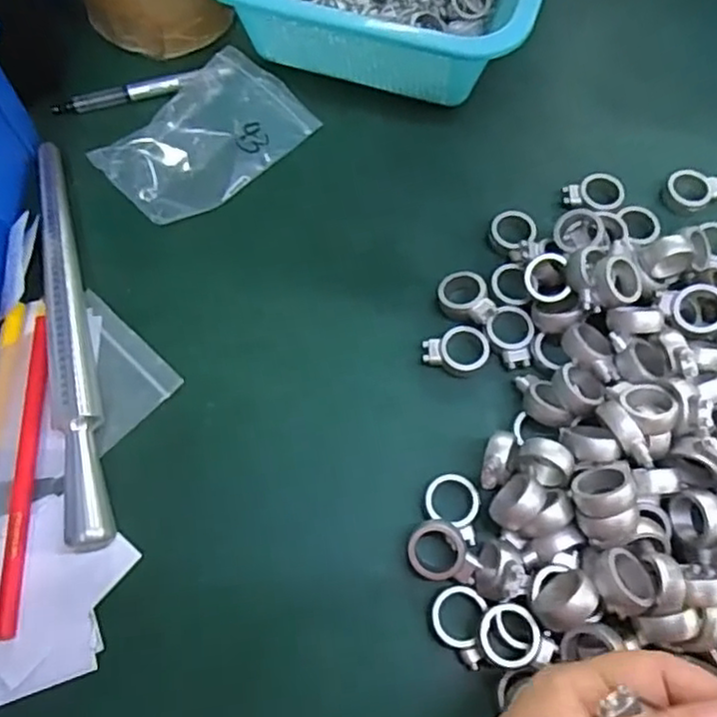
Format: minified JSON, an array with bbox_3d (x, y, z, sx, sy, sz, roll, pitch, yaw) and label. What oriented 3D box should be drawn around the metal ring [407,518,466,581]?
[{"bbox_3d":[0.036,0.088,0.300,0.026,0.008,0.026,-1,67,1],"label":"metal ring"}]

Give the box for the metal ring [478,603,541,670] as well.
[{"bbox_3d":[0.065,0.120,0.283,0.026,0.012,0.025,-1,67,1],"label":"metal ring"}]

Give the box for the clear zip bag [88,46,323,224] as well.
[{"bbox_3d":[-0.090,-0.133,0.394,0.078,0.016,0.118,38,73,16],"label":"clear zip bag"}]

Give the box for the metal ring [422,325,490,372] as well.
[{"bbox_3d":[0.052,-0.004,0.345,0.034,0.009,0.026,-10,67,-3],"label":"metal ring"}]

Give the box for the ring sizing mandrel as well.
[{"bbox_3d":[-0.151,-0.019,0.341,0.019,0.019,0.232,-14,68,-4],"label":"ring sizing mandrel"}]

